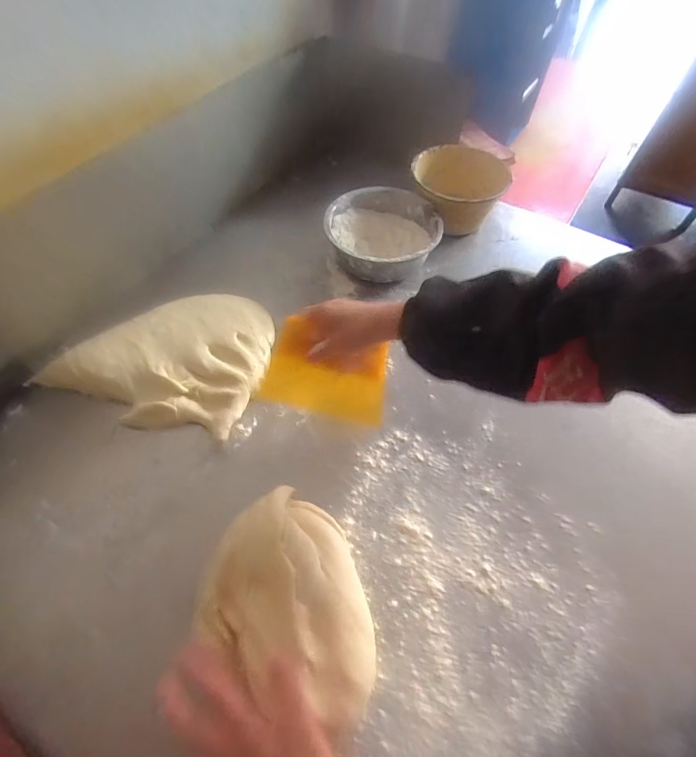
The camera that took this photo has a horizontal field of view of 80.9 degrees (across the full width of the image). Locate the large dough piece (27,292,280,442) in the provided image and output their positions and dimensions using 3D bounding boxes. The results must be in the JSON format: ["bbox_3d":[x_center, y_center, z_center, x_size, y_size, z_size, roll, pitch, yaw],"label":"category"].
[{"bbox_3d":[-0.248,-0.044,0.571,0.274,0.038,0.220,16,59,10],"label":"large dough piece"}]

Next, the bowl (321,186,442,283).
[{"bbox_3d":[0.056,-0.228,0.671,0.175,0.074,0.175,0,58,0],"label":"bowl"}]

